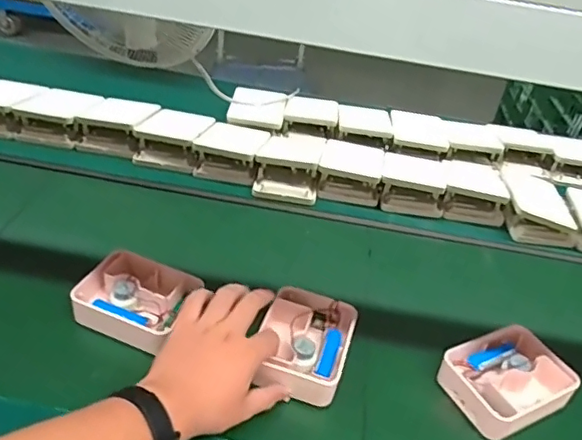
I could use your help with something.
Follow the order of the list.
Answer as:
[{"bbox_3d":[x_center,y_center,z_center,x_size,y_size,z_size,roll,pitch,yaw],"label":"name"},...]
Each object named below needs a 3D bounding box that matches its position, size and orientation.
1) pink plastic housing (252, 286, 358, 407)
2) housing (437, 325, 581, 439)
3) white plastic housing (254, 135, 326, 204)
[{"bbox_3d":[0.016,0.137,0.633,0.101,0.040,0.134,16,40,10],"label":"pink plastic housing"},{"bbox_3d":[0.242,0.180,0.633,0.126,0.040,0.103,-13,42,-26],"label":"housing"},{"bbox_3d":[0.000,-0.104,0.928,0.101,0.049,0.183,9,37,1],"label":"white plastic housing"}]

